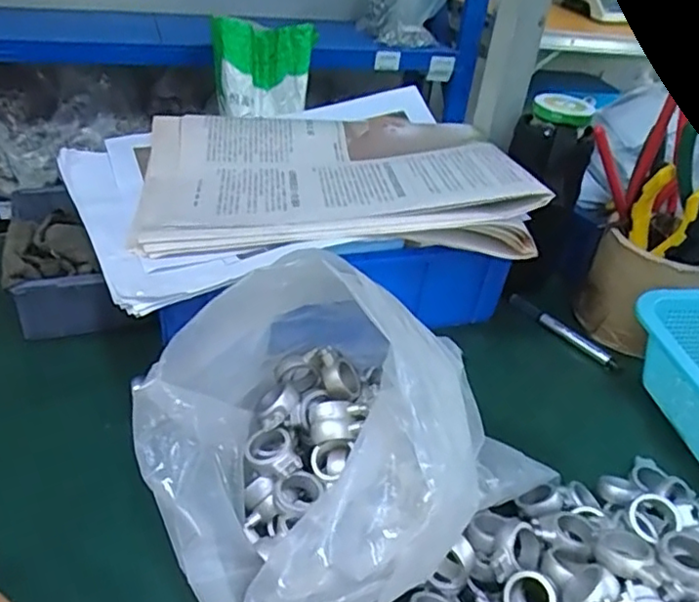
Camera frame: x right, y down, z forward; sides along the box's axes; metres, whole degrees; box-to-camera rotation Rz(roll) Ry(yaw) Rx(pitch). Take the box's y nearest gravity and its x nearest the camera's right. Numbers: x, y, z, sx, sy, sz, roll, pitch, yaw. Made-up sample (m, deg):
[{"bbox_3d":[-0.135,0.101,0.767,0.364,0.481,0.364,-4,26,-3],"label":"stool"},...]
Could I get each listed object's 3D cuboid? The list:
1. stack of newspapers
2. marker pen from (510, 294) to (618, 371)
[{"bbox_3d":[-0.019,-0.104,0.484,0.277,0.044,0.200,-1,35,-11],"label":"stack of newspapers"},{"bbox_3d":[0.181,0.024,0.528,0.017,0.011,0.104,-23,44,-36],"label":"marker pen"}]

